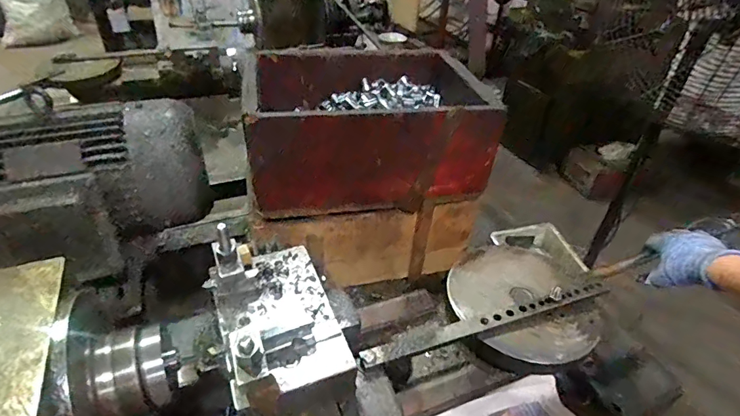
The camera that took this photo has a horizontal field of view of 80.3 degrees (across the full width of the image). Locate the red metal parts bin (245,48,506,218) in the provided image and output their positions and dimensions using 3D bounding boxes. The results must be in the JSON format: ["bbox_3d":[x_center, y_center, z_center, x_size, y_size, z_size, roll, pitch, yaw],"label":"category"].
[{"bbox_3d":[-0.004,-0.129,0.685,0.336,0.151,0.256,-4,38,-10],"label":"red metal parts bin"}]

